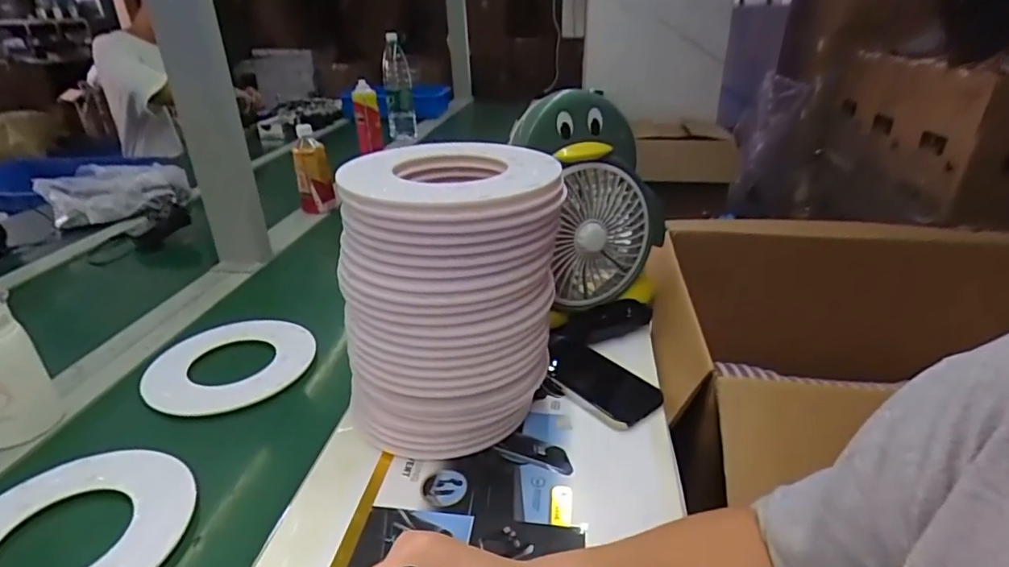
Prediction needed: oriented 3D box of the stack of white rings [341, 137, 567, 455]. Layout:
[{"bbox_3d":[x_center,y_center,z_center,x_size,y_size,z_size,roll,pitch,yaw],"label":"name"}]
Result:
[{"bbox_3d":[-0.040,0.020,0.531,0.177,0.270,0.170,5,27,12],"label":"stack of white rings"}]

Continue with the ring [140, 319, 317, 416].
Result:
[{"bbox_3d":[-0.334,0.097,0.683,0.202,0.011,0.179,-21,33,-34],"label":"ring"}]

